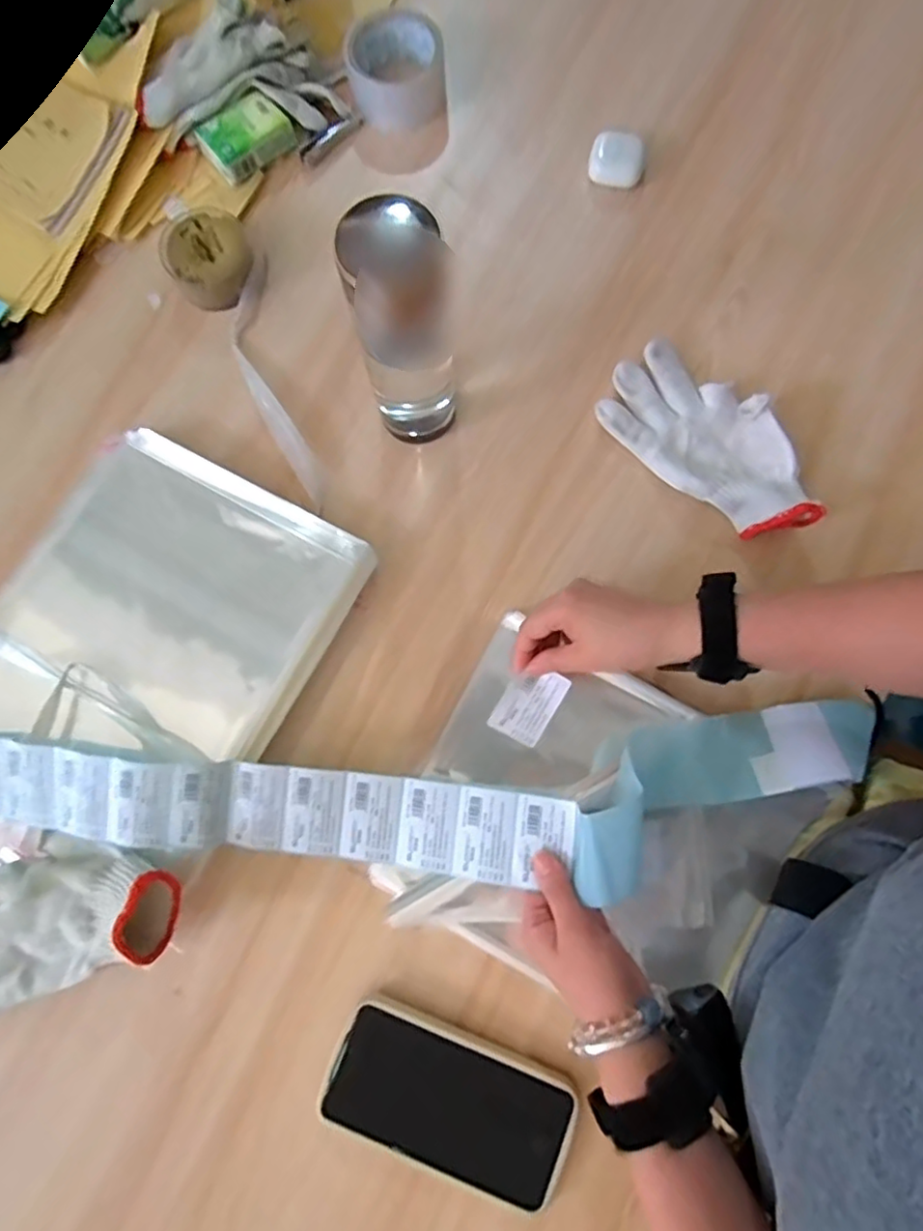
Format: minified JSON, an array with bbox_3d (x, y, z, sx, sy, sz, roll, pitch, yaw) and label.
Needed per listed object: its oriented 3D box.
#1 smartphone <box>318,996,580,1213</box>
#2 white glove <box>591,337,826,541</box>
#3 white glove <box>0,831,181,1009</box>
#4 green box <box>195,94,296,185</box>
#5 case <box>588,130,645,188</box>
[{"bbox_3d":[-0.006,0.327,0.423,0.166,0.015,0.080,22,81,5],"label":"smartphone"},{"bbox_3d":[0.201,-0.140,0.506,0.089,0.037,0.188,-42,82,-8],"label":"white glove"},{"bbox_3d":[-0.287,0.211,0.440,0.181,0.066,0.099,-17,80,-4],"label":"white glove"},{"bbox_3d":[-0.199,-0.444,0.584,0.073,0.024,0.060,-38,82,-7],"label":"green box"},{"bbox_3d":[0.142,-0.416,0.574,0.048,0.021,0.048,15,79,2],"label":"case"}]

